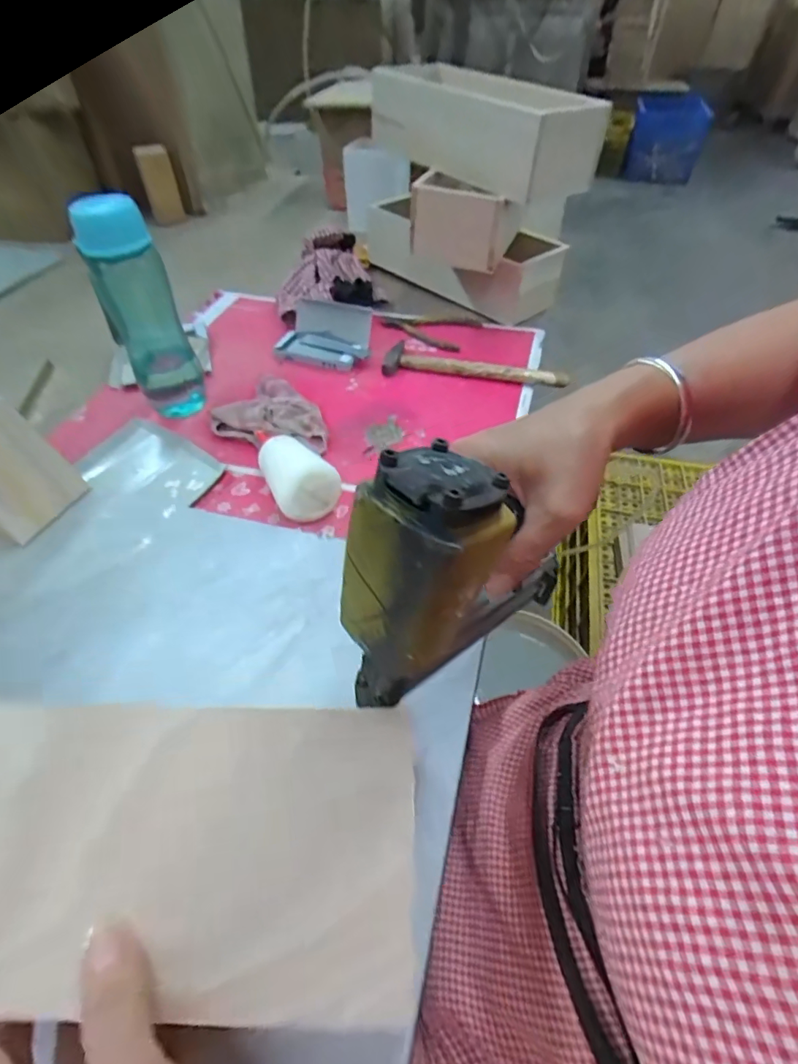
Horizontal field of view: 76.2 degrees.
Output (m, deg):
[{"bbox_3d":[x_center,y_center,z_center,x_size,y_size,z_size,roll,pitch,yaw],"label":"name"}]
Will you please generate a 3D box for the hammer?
[{"bbox_3d":[0.104,-0.227,0.696,0.246,0.021,0.062,11,49,11],"label":"hammer"}]

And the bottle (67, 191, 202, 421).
[{"bbox_3d":[-0.295,-0.258,0.589,0.075,0.230,0.085,-27,52,-22],"label":"bottle"}]

